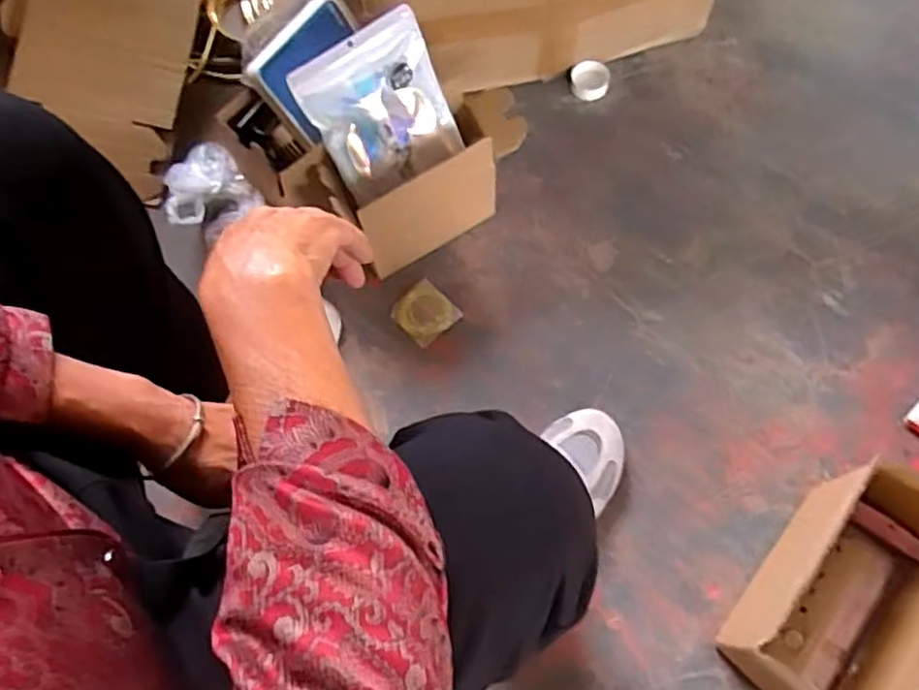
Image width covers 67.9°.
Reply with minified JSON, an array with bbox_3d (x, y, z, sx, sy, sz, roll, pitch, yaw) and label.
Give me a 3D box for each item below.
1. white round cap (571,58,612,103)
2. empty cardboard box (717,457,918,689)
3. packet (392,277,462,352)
[{"bbox_3d":[0.180,-0.363,0.934,0.054,0.014,0.053,-1,68,2],"label":"white round cap"},{"bbox_3d":[0.346,0.233,0.620,0.105,0.165,0.211,35,74,15],"label":"empty cardboard box"},{"bbox_3d":[-0.041,-0.039,0.826,0.067,0.005,0.070,-41,72,-13],"label":"packet"}]

